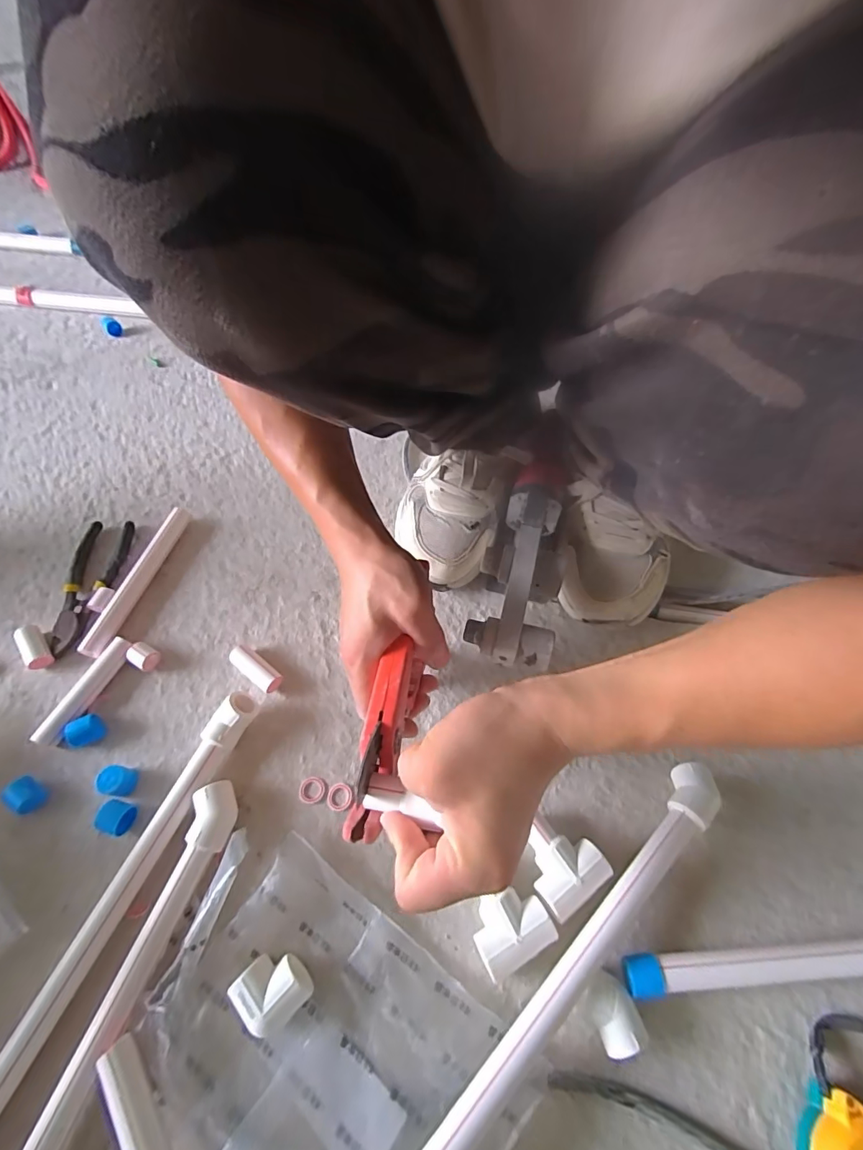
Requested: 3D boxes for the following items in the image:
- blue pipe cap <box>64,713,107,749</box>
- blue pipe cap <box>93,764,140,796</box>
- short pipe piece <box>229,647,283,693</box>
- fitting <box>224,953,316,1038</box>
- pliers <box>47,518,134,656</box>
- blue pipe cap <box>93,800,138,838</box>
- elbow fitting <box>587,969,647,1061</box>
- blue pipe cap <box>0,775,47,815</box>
[{"bbox_3d":[-0.304,0.138,0.414,0.027,0.023,0.022,-38,65,-20],"label":"blue pipe cap"},{"bbox_3d":[-0.260,0.171,0.389,0.020,0.024,0.022,5,59,4],"label":"blue pipe cap"},{"bbox_3d":[-0.165,0.089,0.442,0.054,0.023,0.021,32,64,18],"label":"short pipe piece"},{"bbox_3d":[-0.106,0.278,0.317,0.042,0.025,0.041,-40,66,-21],"label":"fitting"},{"bbox_3d":[-0.359,0.007,0.494,0.054,0.011,0.159,-5,59,-2],"label":"pliers"},{"bbox_3d":[-0.251,0.194,0.374,0.020,0.024,0.023,15,60,9],"label":"blue pipe cap"},{"bbox_3d":[0.119,0.289,0.311,0.029,0.026,0.039,-23,61,-13],"label":"elbow fitting"},{"bbox_3d":[-0.332,0.182,0.385,0.027,0.023,0.022,37,66,21],"label":"blue pipe cap"}]

